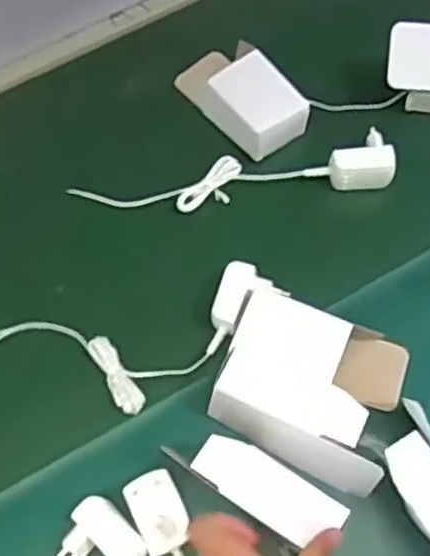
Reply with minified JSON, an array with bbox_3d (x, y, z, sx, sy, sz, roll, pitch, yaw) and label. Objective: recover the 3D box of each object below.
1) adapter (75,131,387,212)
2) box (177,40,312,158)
[{"bbox_3d":[0.024,-0.095,0.704,0.306,0.047,0.059,-7,64,0],"label":"adapter"},{"bbox_3d":[0.026,-0.190,0.742,0.076,0.041,0.137,-34,67,-13],"label":"box"}]

